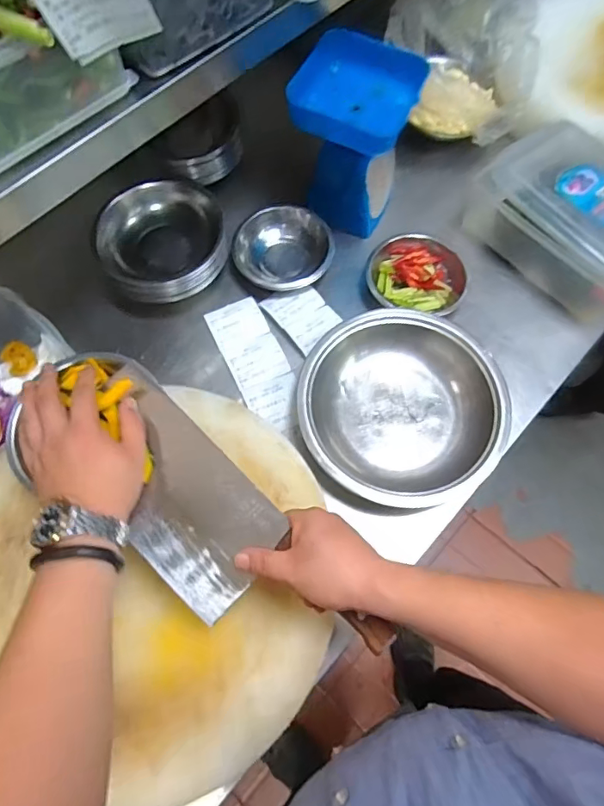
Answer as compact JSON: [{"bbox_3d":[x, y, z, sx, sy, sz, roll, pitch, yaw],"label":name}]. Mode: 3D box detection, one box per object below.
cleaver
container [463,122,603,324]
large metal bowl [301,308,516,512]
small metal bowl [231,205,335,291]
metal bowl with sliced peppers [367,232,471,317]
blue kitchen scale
[{"bbox_3d":[-0.078,0.119,0.446,0.331,0.038,0.114,42,74,16],"label":"cleaver"},{"bbox_3d":[0.408,-0.268,0.725,0.180,0.113,0.280,-40,72,-14],"label":"container"},{"bbox_3d":[0.129,0.003,0.653,0.255,0.073,0.244,0,68,1],"label":"large metal bowl"},{"bbox_3d":[-0.029,-0.234,0.741,0.142,0.038,0.122,-21,69,-7],"label":"small metal bowl"},{"bbox_3d":[0.170,-0.193,0.736,0.142,0.043,0.124,3,68,2],"label":"metal bowl with sliced peppers"},{"bbox_3d":[0.076,-0.381,0.718,0.149,0.182,0.158,24,70,11],"label":"blue kitchen scale"}]

